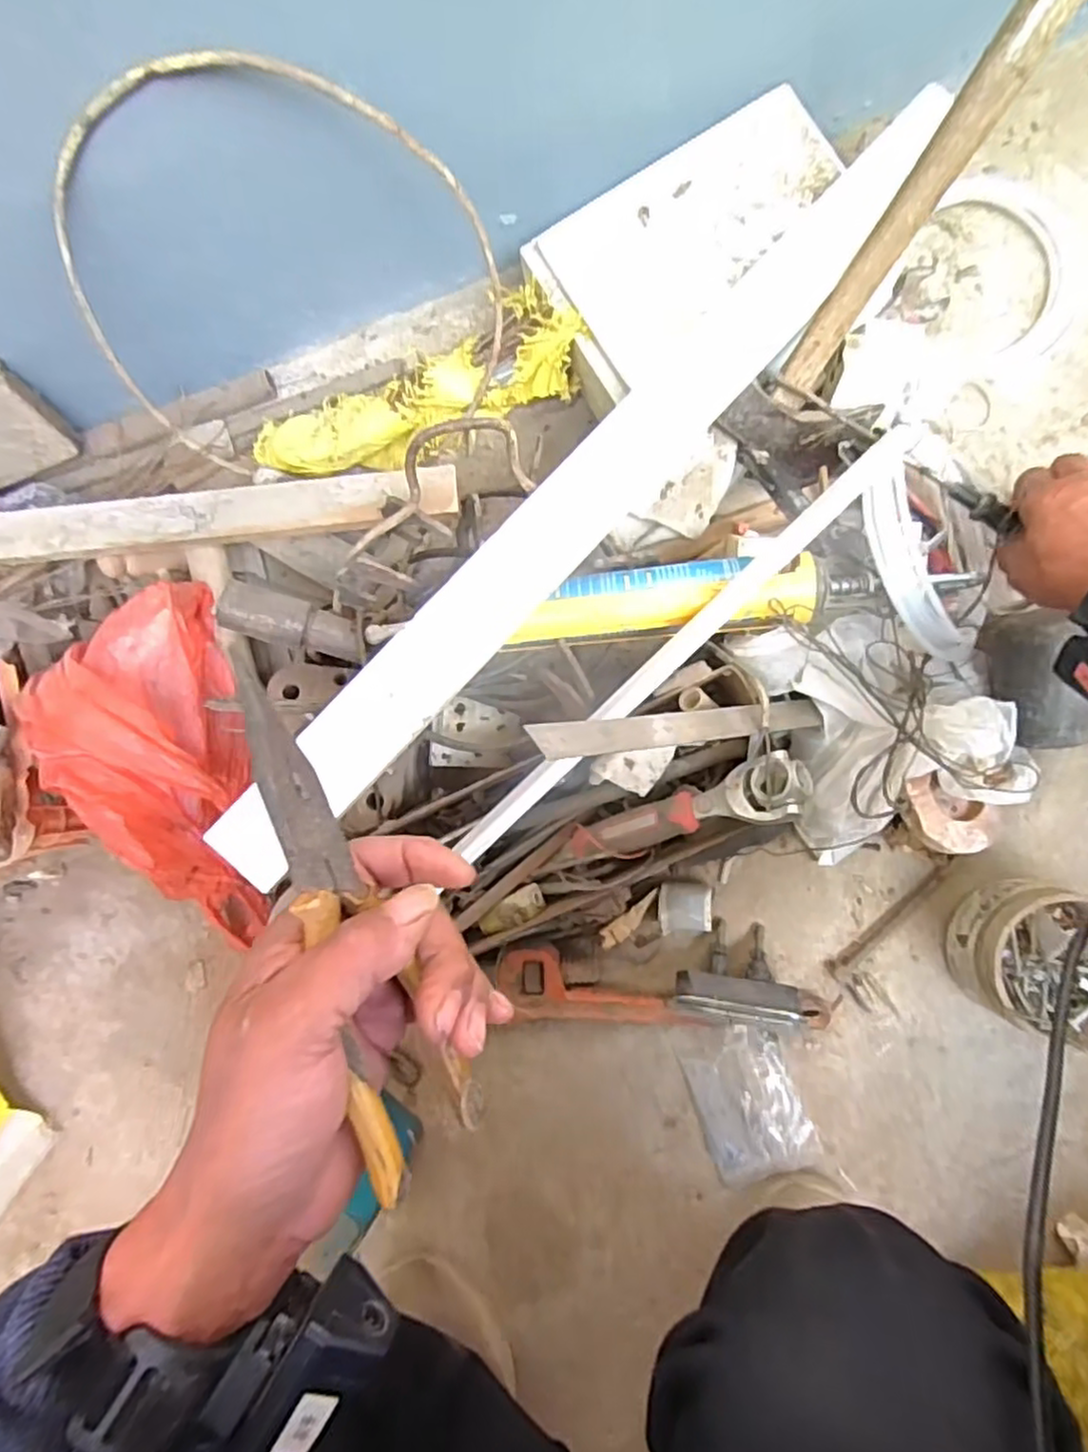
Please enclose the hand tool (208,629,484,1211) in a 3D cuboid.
[{"bbox_3d":[-0.074,0.061,0.247,0.030,0.036,0.196,-21,91,5],"label":"hand tool"}]

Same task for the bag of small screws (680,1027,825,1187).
[{"bbox_3d":[0.166,0.307,0.574,0.083,0.010,0.111,-23,83,4],"label":"bag of small screws"}]

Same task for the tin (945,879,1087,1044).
[{"bbox_3d":[0.368,0.171,0.521,0.100,0.093,0.099,-1,85,7],"label":"tin"}]

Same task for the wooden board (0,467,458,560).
[{"bbox_3d":[-0.329,-0.164,0.565,0.515,0.032,0.042,-4,85,6],"label":"wooden board"}]

